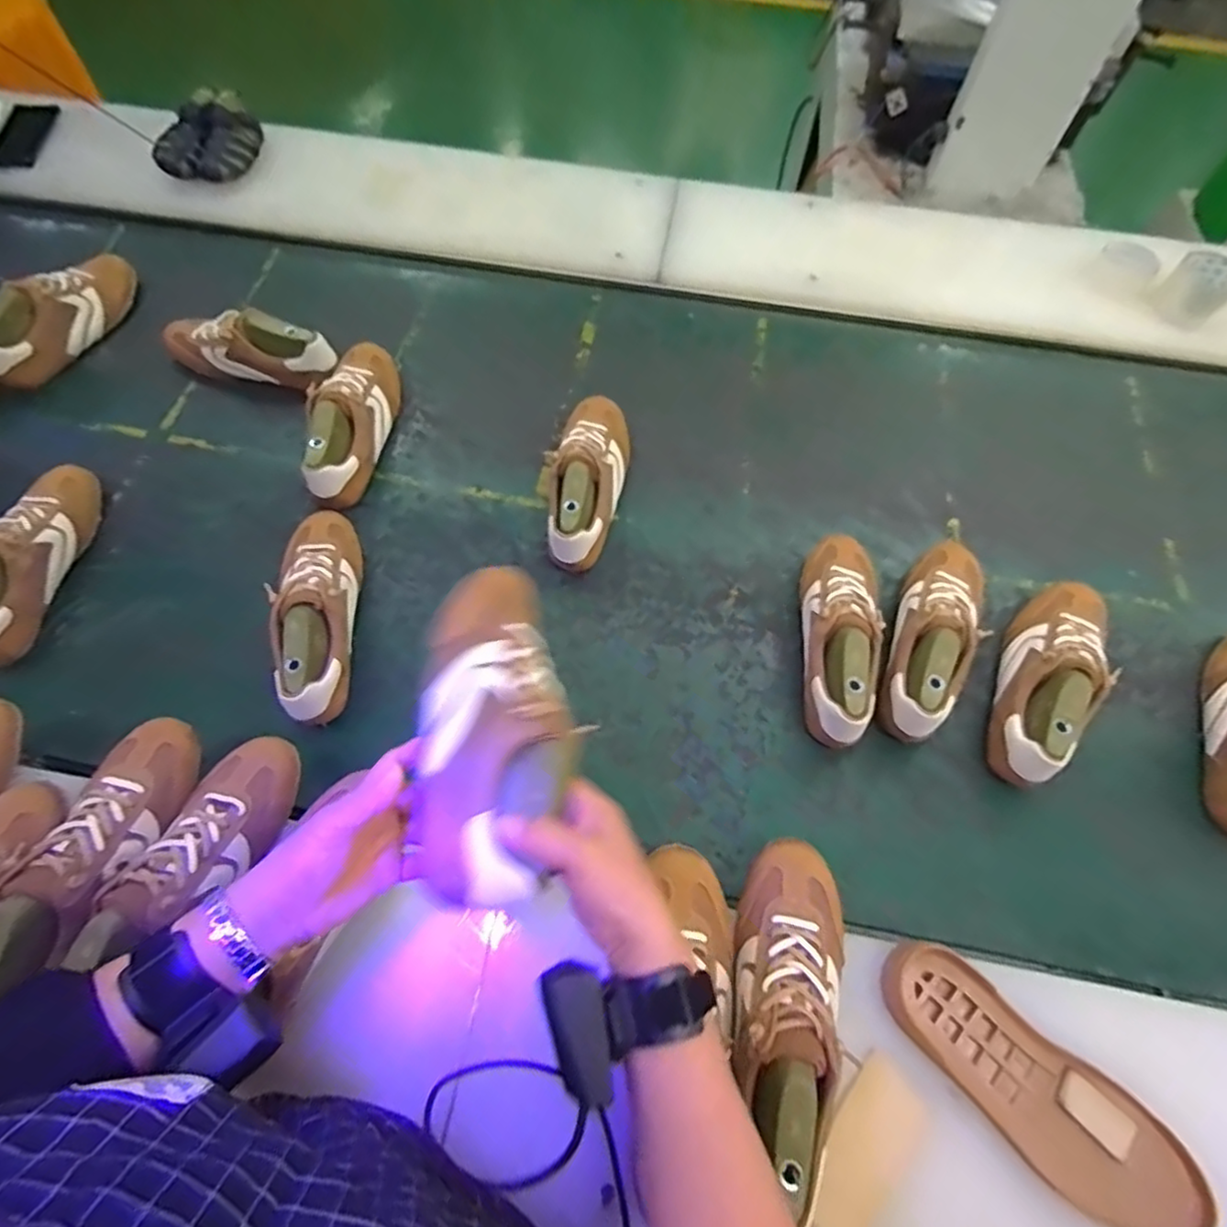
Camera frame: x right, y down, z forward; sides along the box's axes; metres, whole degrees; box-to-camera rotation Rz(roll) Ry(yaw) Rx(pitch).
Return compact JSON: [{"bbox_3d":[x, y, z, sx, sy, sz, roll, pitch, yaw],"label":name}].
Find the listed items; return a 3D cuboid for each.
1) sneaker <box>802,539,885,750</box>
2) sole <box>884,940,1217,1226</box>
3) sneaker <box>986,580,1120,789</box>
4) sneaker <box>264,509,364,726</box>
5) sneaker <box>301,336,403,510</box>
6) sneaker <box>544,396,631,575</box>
[{"bbox_3d":[0.253,0.017,0.712,0.082,0.087,0.247,10,65,4],"label":"sneaker"},{"bbox_3d":[0.340,0.387,0.510,0.244,0.036,0.090,38,67,15],"label":"sole"},{"bbox_3d":[0.476,0.061,0.685,0.078,0.096,0.259,28,67,12],"label":"sneaker"},{"bbox_3d":[-0.328,-0.009,0.710,0.073,0.087,0.259,-8,63,-7],"label":"sneaker"},{"bbox_3d":[-0.334,-0.257,0.830,0.085,0.087,0.255,4,65,1],"label":"sneaker"},{"bbox_3d":[-0.032,-0.169,0.794,0.089,0.085,0.237,6,65,2],"label":"sneaker"}]

